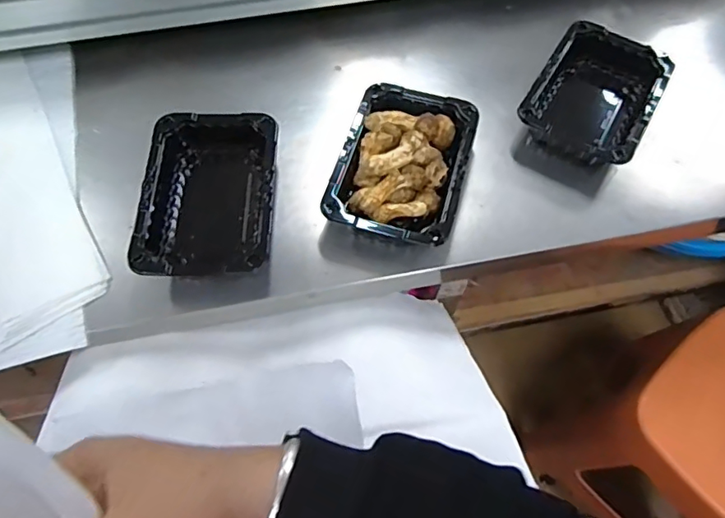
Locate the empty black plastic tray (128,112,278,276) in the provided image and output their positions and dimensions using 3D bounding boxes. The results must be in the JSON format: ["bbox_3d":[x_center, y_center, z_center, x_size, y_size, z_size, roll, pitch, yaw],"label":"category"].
[{"bbox_3d":[-0.150,-0.065,0.534,0.122,0.045,0.182,0,63,-1],"label":"empty black plastic tray"}]

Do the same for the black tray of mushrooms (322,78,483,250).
[{"bbox_3d":[0.044,-0.102,0.556,0.126,0.049,0.176,15,64,6],"label":"black tray of mushrooms"}]

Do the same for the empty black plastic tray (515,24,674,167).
[{"bbox_3d":[0.265,-0.182,0.607,0.131,0.044,0.177,30,66,13],"label":"empty black plastic tray"}]

